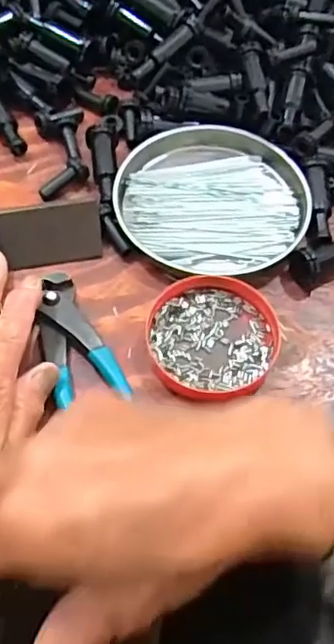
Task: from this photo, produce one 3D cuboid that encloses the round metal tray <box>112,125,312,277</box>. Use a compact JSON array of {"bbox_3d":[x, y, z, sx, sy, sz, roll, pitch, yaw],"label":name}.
[{"bbox_3d":[0.033,-0.088,0.422,0.132,0.018,0.128,0,57,-1],"label":"round metal tray"}]

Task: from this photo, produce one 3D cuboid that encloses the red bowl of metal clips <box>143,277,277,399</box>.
[{"bbox_3d":[0.028,0.008,0.371,0.078,0.013,0.075,-1,57,-1],"label":"red bowl of metal clips"}]

